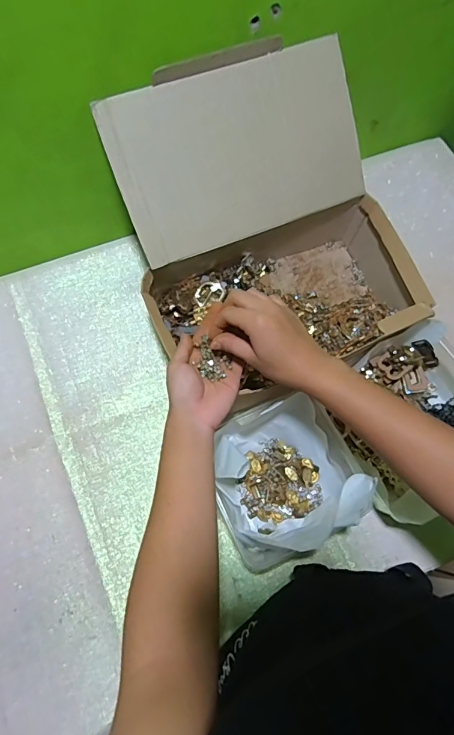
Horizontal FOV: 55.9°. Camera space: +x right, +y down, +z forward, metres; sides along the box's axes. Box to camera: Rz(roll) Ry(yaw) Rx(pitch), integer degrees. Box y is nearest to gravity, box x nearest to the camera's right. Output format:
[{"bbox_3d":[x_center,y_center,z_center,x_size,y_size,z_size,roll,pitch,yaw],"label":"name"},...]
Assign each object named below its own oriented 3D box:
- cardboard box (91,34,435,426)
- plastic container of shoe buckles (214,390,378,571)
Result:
[{"bbox_3d":[0.050,-0.163,0.545,0.332,0.222,0.336,-20,70,-9],"label":"cardboard box"},{"bbox_3d":[0.066,0.128,0.507,0.159,0.087,0.162,-25,71,-10],"label":"plastic container of shoe buckles"}]

